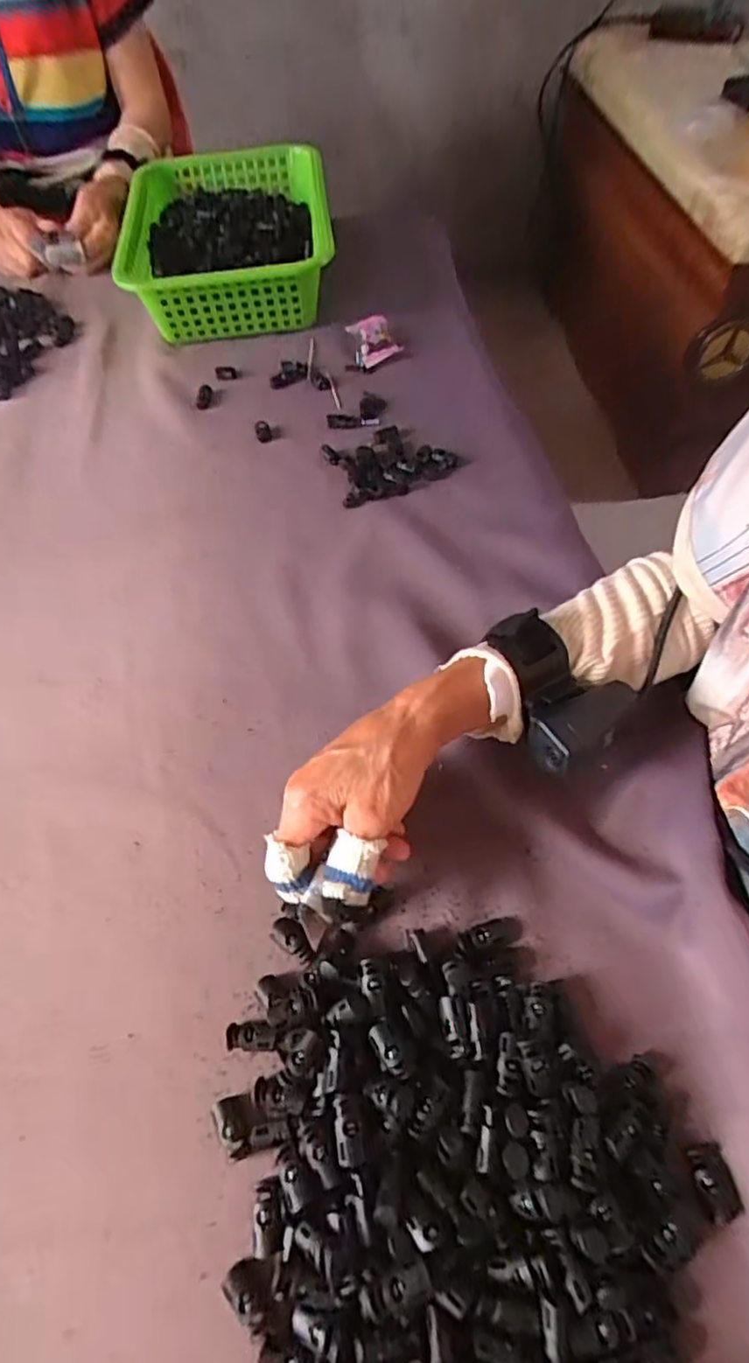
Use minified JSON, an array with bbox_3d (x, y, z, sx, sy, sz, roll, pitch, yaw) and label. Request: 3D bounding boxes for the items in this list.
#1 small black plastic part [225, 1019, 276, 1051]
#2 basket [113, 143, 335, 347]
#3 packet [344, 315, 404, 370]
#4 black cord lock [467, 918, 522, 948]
[{"bbox_3d":[-0.066,0.189,0.327,0.027,0.009,0.014,-1,59,2],"label":"small black plastic part"},{"bbox_3d":[-0.159,-0.489,0.687,0.217,0.083,0.283,-7,59,-1],"label":"basket"},{"bbox_3d":[-0.001,-0.354,0.637,0.045,0.029,0.040,-28,61,-13],"label":"packet"},{"bbox_3d":[0.068,0.142,0.345,0.032,0.011,0.015,-13,59,-5],"label":"black cord lock"}]

